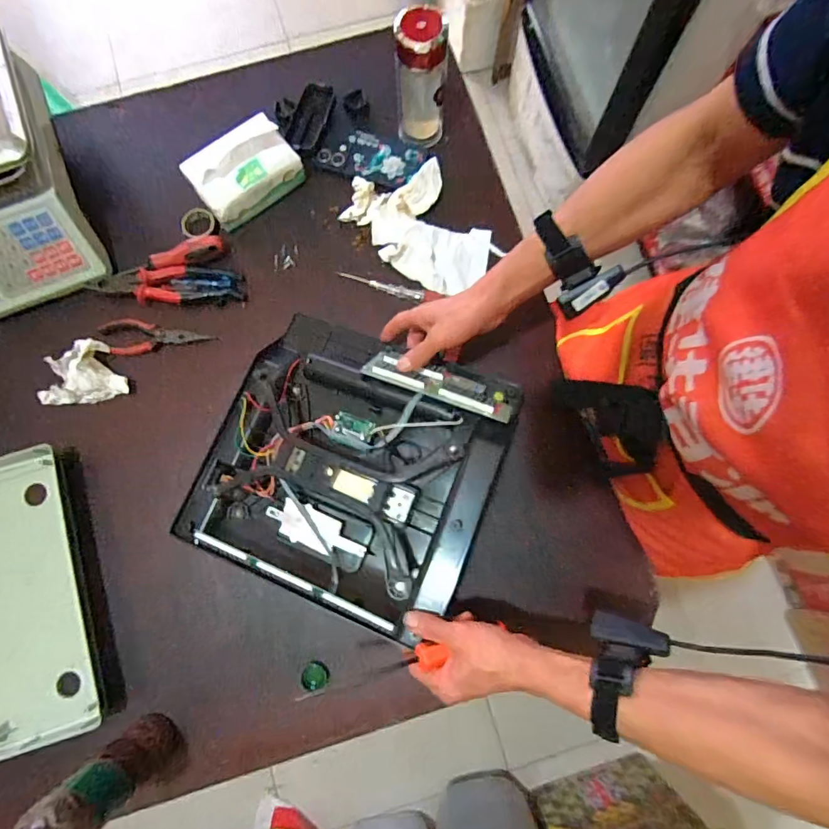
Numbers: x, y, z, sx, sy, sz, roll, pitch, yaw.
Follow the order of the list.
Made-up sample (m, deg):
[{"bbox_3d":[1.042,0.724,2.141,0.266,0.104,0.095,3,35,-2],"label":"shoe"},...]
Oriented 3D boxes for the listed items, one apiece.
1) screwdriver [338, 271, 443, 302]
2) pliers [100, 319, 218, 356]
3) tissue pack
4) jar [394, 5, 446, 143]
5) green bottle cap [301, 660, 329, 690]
[{"bbox_3d":[-0.040,-0.177,0.656,0.139,0.019,0.018,14,79,2],"label":"screwdriver"},{"bbox_3d":[-0.348,-0.106,0.642,0.150,0.017,0.048,-3,79,-1],"label":"pliers"},{"bbox_3d":[-0.235,-0.338,0.653,0.143,0.066,0.090,-33,81,-6],"label":"tissue pack"},{"bbox_3d":[0.007,-0.445,0.626,0.061,0.149,0.072,-3,79,-1],"label":"jar"},{"bbox_3d":[-0.120,0.315,0.574,0.031,0.011,0.031,0,79,0],"label":"green bottle cap"}]

